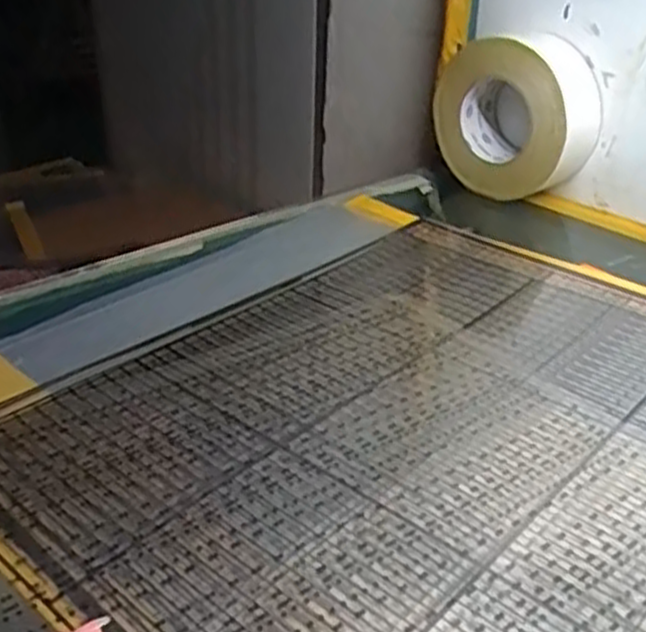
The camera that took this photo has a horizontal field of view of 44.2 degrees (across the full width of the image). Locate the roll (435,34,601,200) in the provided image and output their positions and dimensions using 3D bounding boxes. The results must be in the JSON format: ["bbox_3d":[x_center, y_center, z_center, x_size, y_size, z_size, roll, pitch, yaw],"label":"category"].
[{"bbox_3d":[0.173,-0.180,0.724,0.070,0.132,0.142,-24,38,-37],"label":"roll"}]

